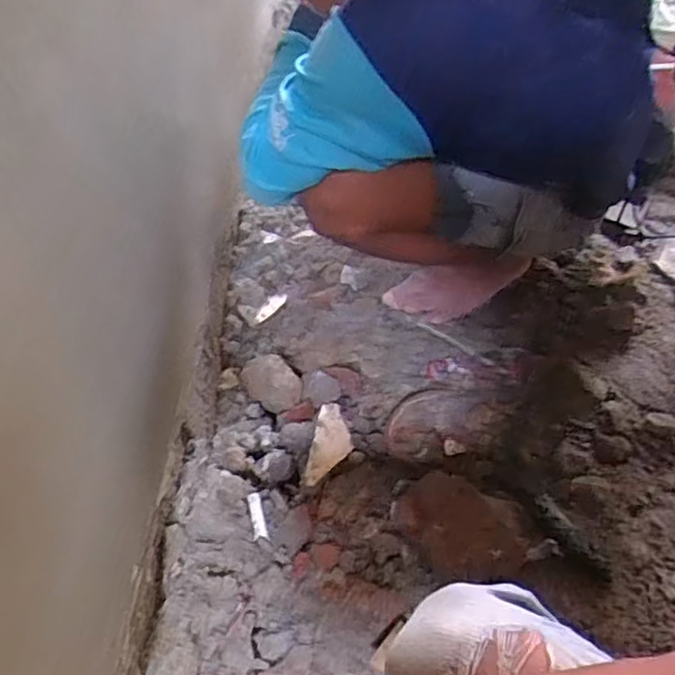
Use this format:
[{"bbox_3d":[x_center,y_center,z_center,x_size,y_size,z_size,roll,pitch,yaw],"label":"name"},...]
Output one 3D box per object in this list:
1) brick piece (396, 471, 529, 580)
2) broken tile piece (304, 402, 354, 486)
[{"bbox_3d":[0.164,0.249,0.847,0.168,0.032,0.115,27,60,23],"label":"brick piece"},{"bbox_3d":[-0.009,0.157,0.950,0.058,0.015,0.144,7,42,10],"label":"broken tile piece"}]

